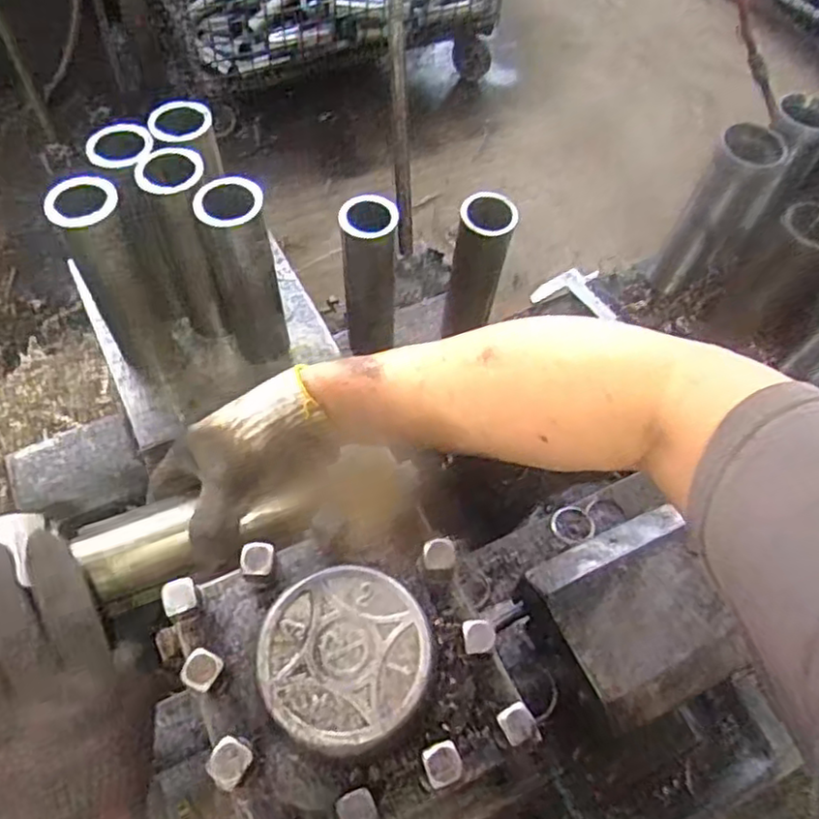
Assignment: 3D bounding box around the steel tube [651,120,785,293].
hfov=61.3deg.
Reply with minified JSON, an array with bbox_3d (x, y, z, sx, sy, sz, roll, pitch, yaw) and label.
[{"bbox_3d":[0.303,-0.194,0.697,0.058,0.179,0.056,29,63,13],"label":"steel tube"}]

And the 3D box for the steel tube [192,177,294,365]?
[{"bbox_3d":[-0.126,-0.098,0.538,0.049,0.164,0.048,-15,62,-12],"label":"steel tube"}]

